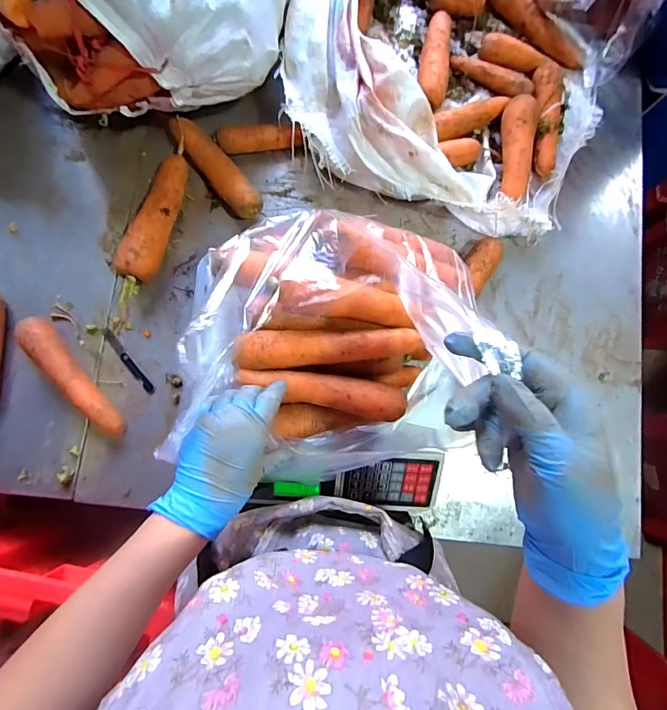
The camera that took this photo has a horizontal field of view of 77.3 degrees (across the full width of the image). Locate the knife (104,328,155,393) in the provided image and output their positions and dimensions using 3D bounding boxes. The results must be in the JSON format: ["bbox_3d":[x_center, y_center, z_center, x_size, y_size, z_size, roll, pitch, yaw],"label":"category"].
[{"bbox_3d":[-0.293,0.010,0.597,0.015,0.005,0.114,-39,86,-9],"label":"knife"}]

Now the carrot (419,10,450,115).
[{"bbox_3d":[0.163,-0.473,0.670,0.051,0.049,0.178,7,81,-3],"label":"carrot"}]

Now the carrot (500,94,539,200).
[{"bbox_3d":[0.279,-0.314,0.630,0.037,0.037,0.171,8,81,-3],"label":"carrot"}]

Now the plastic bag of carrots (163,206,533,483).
[{"bbox_3d":[-0.003,-0.017,0.422,0.250,0.108,0.273,10,81,-3],"label":"plastic bag of carrots"}]

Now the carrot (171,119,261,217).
[{"bbox_3d":[-0.174,-0.276,0.622,0.047,0.047,0.187,-39,86,-9],"label":"carrot"}]

